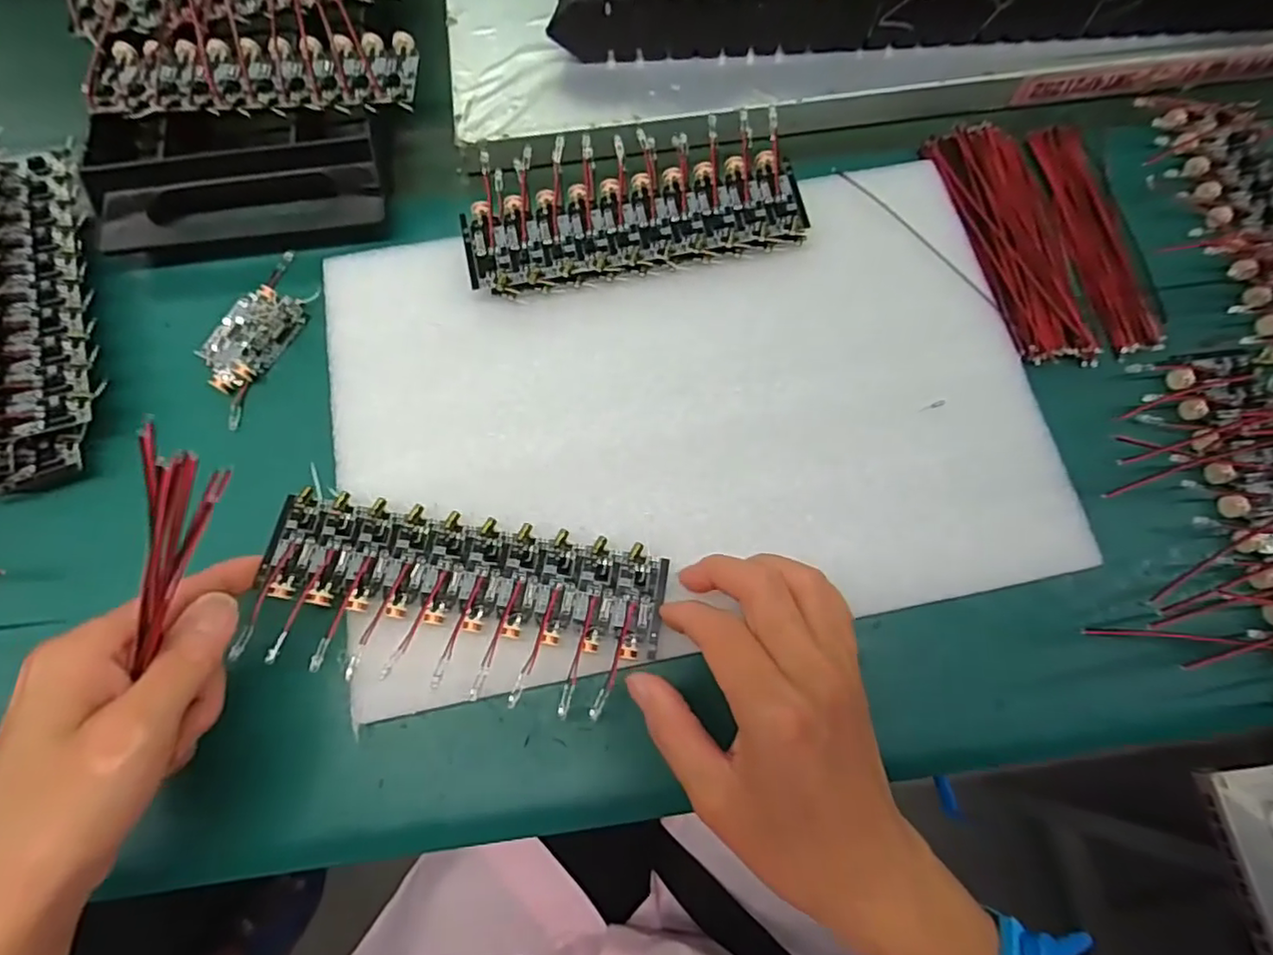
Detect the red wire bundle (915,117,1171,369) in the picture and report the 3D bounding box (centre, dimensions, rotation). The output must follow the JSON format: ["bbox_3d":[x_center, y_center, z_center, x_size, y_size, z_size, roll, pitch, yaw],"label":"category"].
[{"bbox_3d":[0.211,-0.124,0.316,0.088,0.016,0.137,-8,72,-3],"label":"red wire bundle"}]

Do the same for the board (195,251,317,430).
[{"bbox_3d":[-0.183,-0.070,0.298,0.031,0.015,0.086,23,73,7],"label":"board"}]

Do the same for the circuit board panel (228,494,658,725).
[{"bbox_3d":[-0.071,0.051,0.250,0.159,0.026,0.070,8,76,1],"label":"circuit board panel"}]

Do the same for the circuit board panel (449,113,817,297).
[{"bbox_3d":[-0.002,-0.133,0.304,0.162,0.017,0.070,-12,72,-4],"label":"circuit board panel"}]

